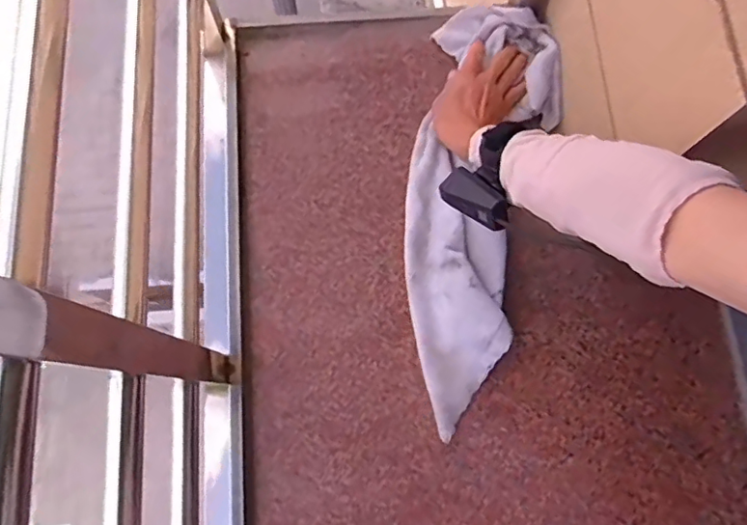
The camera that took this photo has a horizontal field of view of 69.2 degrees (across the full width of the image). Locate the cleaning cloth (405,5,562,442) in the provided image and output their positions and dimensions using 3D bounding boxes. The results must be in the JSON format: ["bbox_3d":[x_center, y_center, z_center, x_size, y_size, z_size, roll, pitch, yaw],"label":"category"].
[{"bbox_3d":[0.101,-0.065,0.543,0.130,0.038,0.439,11,78,3],"label":"cleaning cloth"}]

